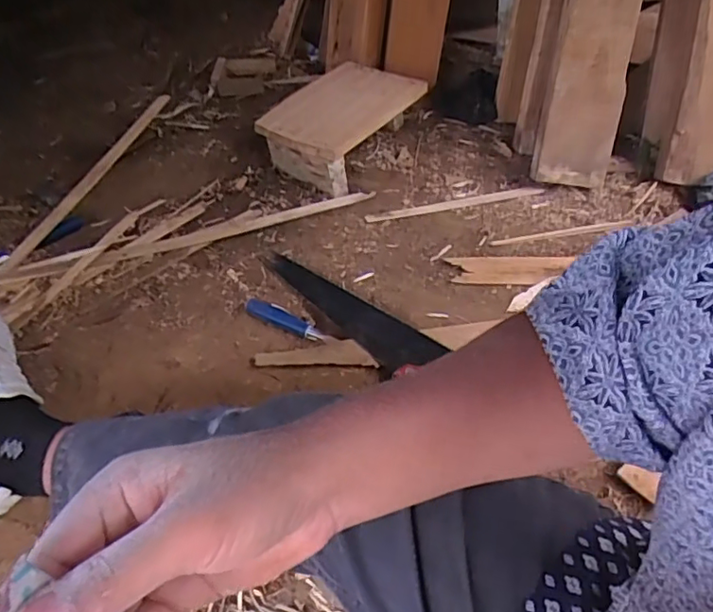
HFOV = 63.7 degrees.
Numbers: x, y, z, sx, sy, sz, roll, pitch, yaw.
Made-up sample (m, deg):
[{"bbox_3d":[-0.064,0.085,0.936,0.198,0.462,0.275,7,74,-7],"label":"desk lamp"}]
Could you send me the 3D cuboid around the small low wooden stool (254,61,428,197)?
[{"bbox_3d":[-0.023,-0.357,1.135,0.216,0.112,0.307,30,57,29],"label":"small low wooden stool"}]

